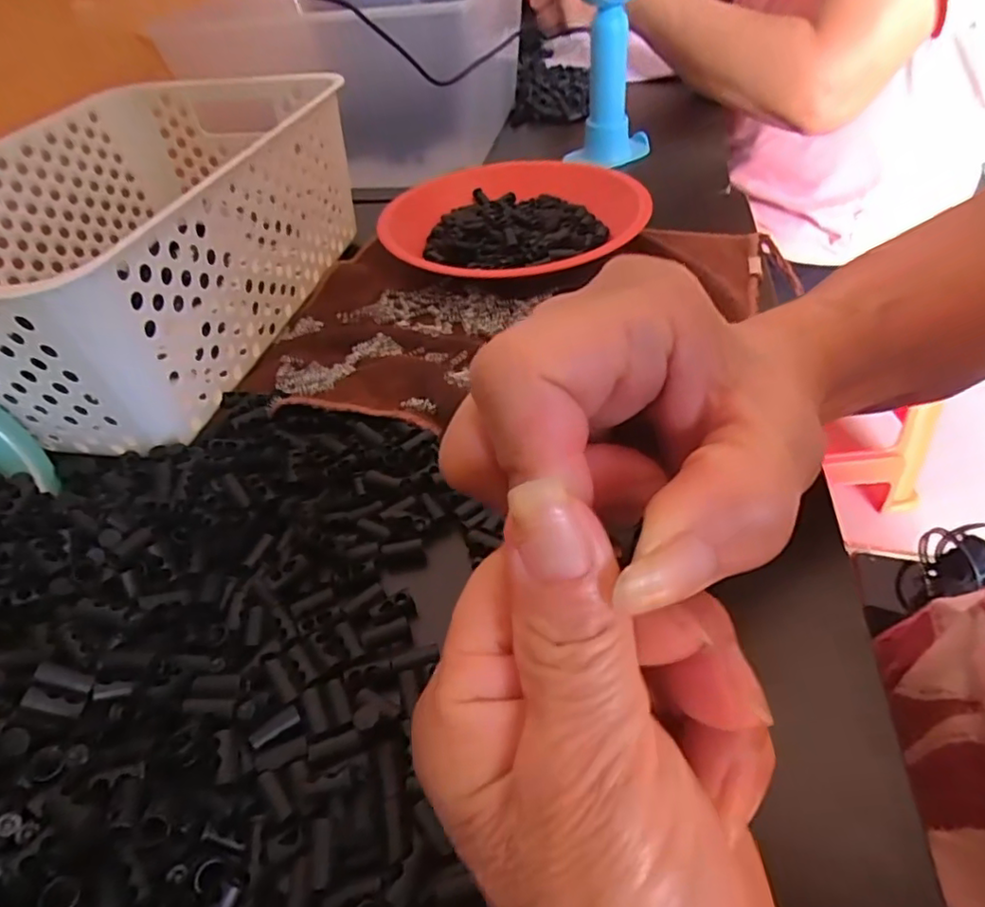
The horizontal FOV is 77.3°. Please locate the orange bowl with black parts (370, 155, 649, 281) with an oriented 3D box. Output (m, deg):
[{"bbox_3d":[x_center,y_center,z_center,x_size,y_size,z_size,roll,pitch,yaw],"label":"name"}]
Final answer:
[{"bbox_3d":[0.019,-0.177,0.463,0.196,0.038,0.193,-4,44,4],"label":"orange bowl with black parts"}]

